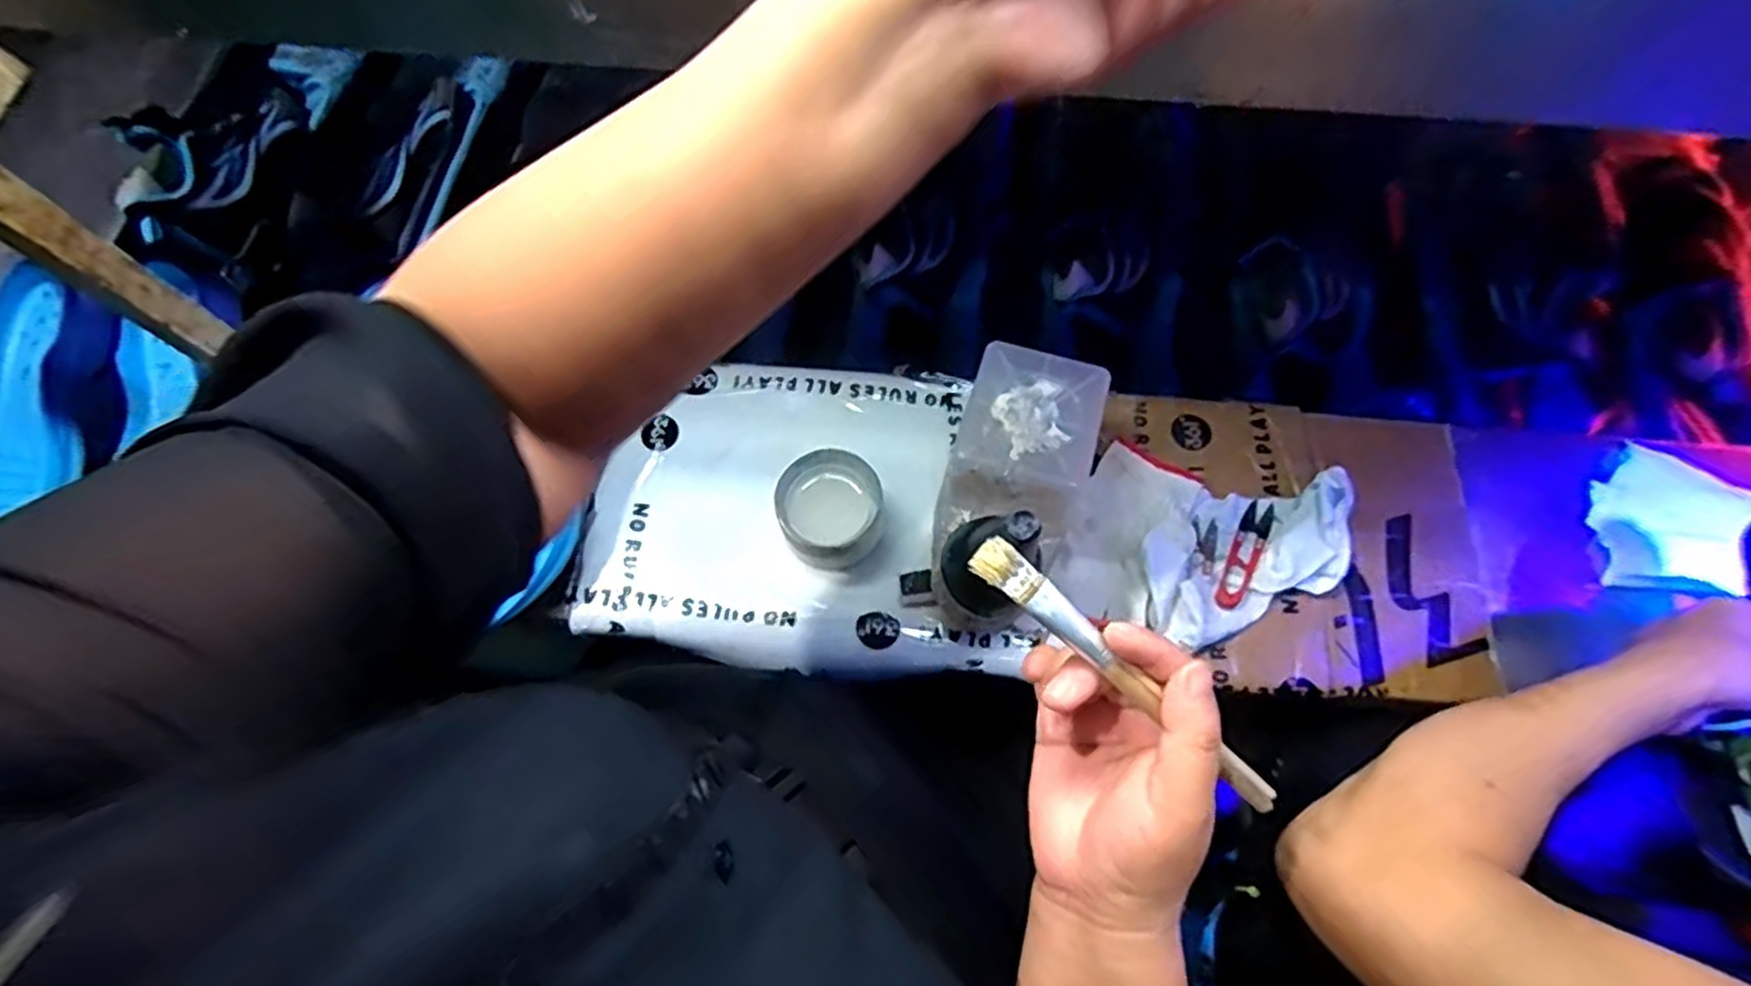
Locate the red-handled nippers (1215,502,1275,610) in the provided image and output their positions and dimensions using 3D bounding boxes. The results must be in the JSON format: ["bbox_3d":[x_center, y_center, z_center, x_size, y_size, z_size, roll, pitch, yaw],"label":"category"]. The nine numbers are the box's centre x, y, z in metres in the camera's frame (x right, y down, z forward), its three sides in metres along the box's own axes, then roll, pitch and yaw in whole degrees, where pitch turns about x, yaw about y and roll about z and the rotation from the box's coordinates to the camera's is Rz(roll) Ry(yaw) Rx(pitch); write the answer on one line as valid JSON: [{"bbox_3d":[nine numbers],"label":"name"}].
[{"bbox_3d":[0.294,0.048,0.597,0.023,0.010,0.103,29,71,10],"label":"red-handled nippers"}]

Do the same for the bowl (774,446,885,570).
[{"bbox_3d":[-0.036,0.013,0.594,0.081,0.051,0.080,0,69,-1],"label":"bowl"}]

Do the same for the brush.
[{"bbox_3d":[0.094,0.069,0.292,0.142,0.005,0.016,42,73,-1],"label":"brush"}]

